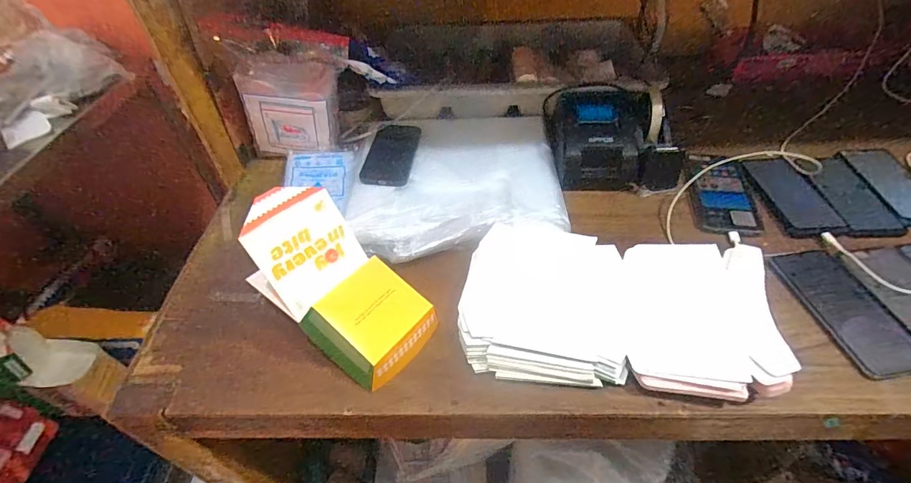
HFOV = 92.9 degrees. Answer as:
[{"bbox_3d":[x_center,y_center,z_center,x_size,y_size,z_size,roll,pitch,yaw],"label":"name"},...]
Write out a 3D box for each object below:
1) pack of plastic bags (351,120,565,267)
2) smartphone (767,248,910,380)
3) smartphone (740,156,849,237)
[{"bbox_3d":[0.001,-0.103,0.663,0.310,0.033,0.291,-5,47,-4],"label":"pack of plastic bags"},{"bbox_3d":[0.451,0.075,0.501,0.082,0.015,0.169,-6,47,-5],"label":"smartphone"},{"bbox_3d":[0.480,-0.068,0.623,0.069,0.008,0.154,-19,50,14],"label":"smartphone"}]

